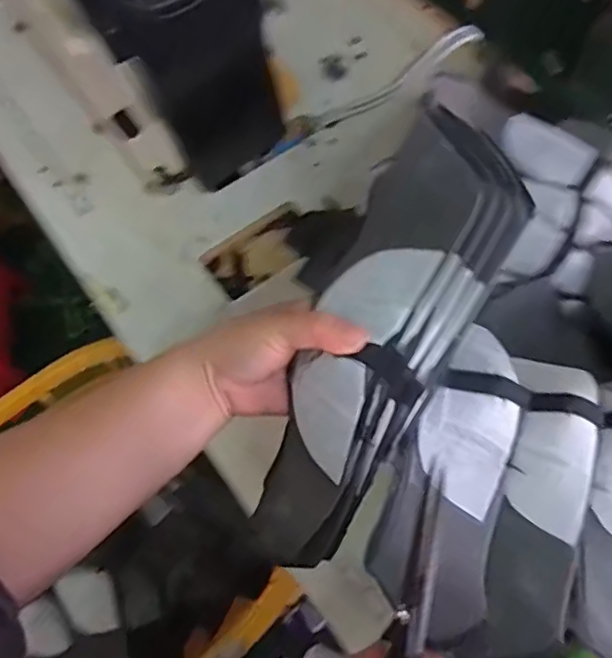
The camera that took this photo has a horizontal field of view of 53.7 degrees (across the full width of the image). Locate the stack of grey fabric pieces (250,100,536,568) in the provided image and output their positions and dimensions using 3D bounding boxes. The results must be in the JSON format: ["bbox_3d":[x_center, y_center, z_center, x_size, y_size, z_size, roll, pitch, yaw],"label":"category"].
[{"bbox_3d":[0.048,0.014,0.378,0.094,0.074,0.305,24,89,13],"label":"stack of grey fabric pieces"}]

